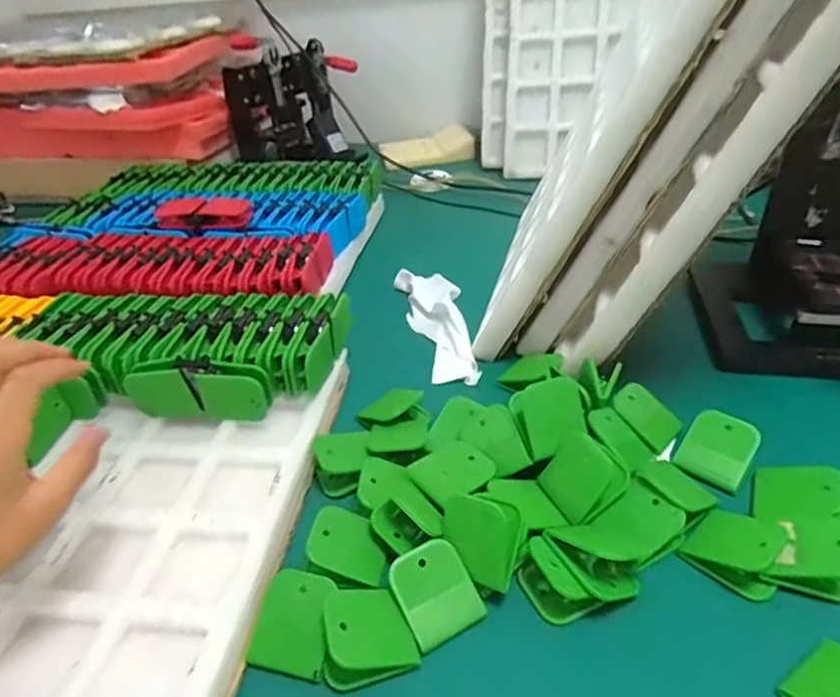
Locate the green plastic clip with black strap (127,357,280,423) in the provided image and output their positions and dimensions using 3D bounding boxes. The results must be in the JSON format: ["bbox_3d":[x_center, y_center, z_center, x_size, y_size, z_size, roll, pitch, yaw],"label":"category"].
[{"bbox_3d":[-0.190,0.033,0.492,0.128,0.056,0.028,-1,36,7],"label":"green plastic clip with black strap"}]

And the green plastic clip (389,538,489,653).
[{"bbox_3d":[0.008,0.154,0.369,0.047,0.014,0.055,-21,69,-22],"label":"green plastic clip"}]

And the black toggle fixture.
[{"bbox_3d":[-0.224,-0.429,1.019,0.212,0.214,0.140,-14,36,-11],"label":"black toggle fixture"}]

